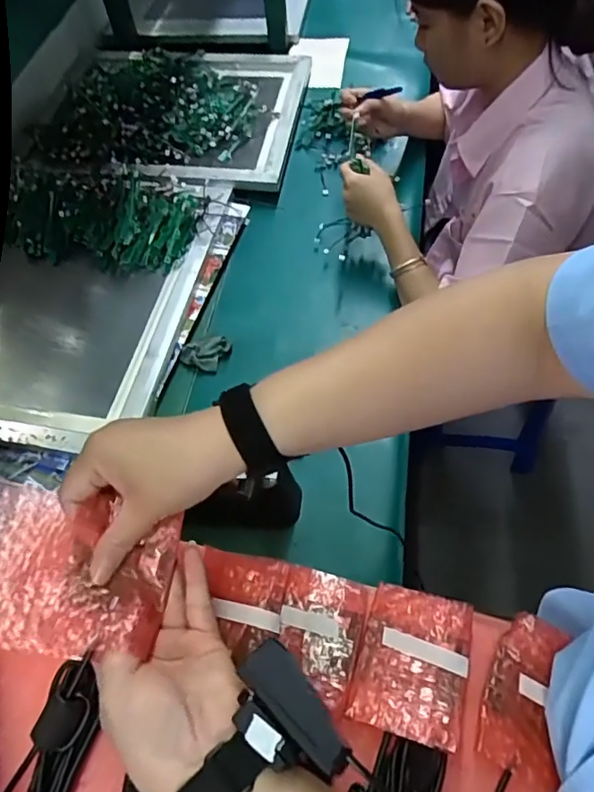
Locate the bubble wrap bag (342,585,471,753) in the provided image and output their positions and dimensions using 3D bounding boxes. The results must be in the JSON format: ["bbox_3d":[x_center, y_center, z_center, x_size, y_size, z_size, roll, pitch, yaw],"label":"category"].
[{"bbox_3d":[0.080,0.180,0.365,0.070,0.021,0.091,14,60,13],"label":"bubble wrap bag"}]

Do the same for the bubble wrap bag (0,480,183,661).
[{"bbox_3d":[-0.151,0.111,0.344,0.133,0.036,0.098,6,59,8],"label":"bubble wrap bag"}]

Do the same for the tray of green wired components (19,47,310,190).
[{"bbox_3d":[-0.230,-0.551,1.015,0.447,0.113,0.380,5,59,8],"label":"tray of green wired components"}]

